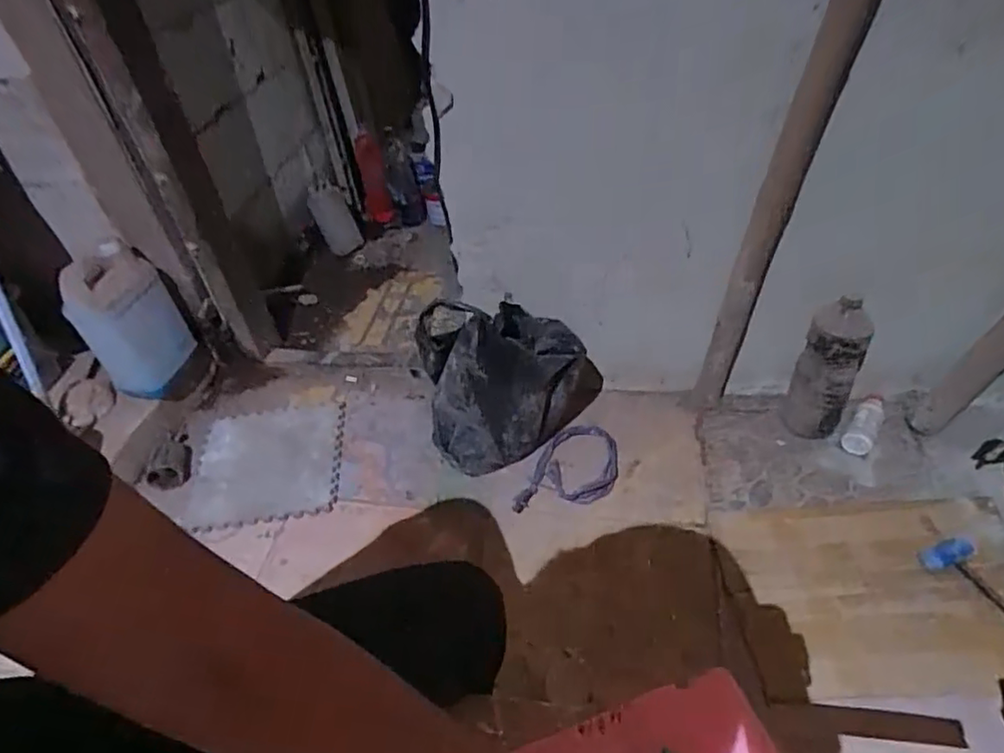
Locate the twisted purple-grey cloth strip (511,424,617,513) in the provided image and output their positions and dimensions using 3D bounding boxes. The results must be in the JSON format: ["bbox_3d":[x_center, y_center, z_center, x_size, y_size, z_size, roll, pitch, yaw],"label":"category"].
[{"bbox_3d":[0.142,0.189,1.209,0.147,0.022,0.253,18,49,24],"label":"twisted purple-grey cloth strip"}]

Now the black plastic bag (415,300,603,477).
[{"bbox_3d":[0.033,0.002,1.182,0.350,0.361,0.144,-14,44,-7],"label":"black plastic bag"}]

